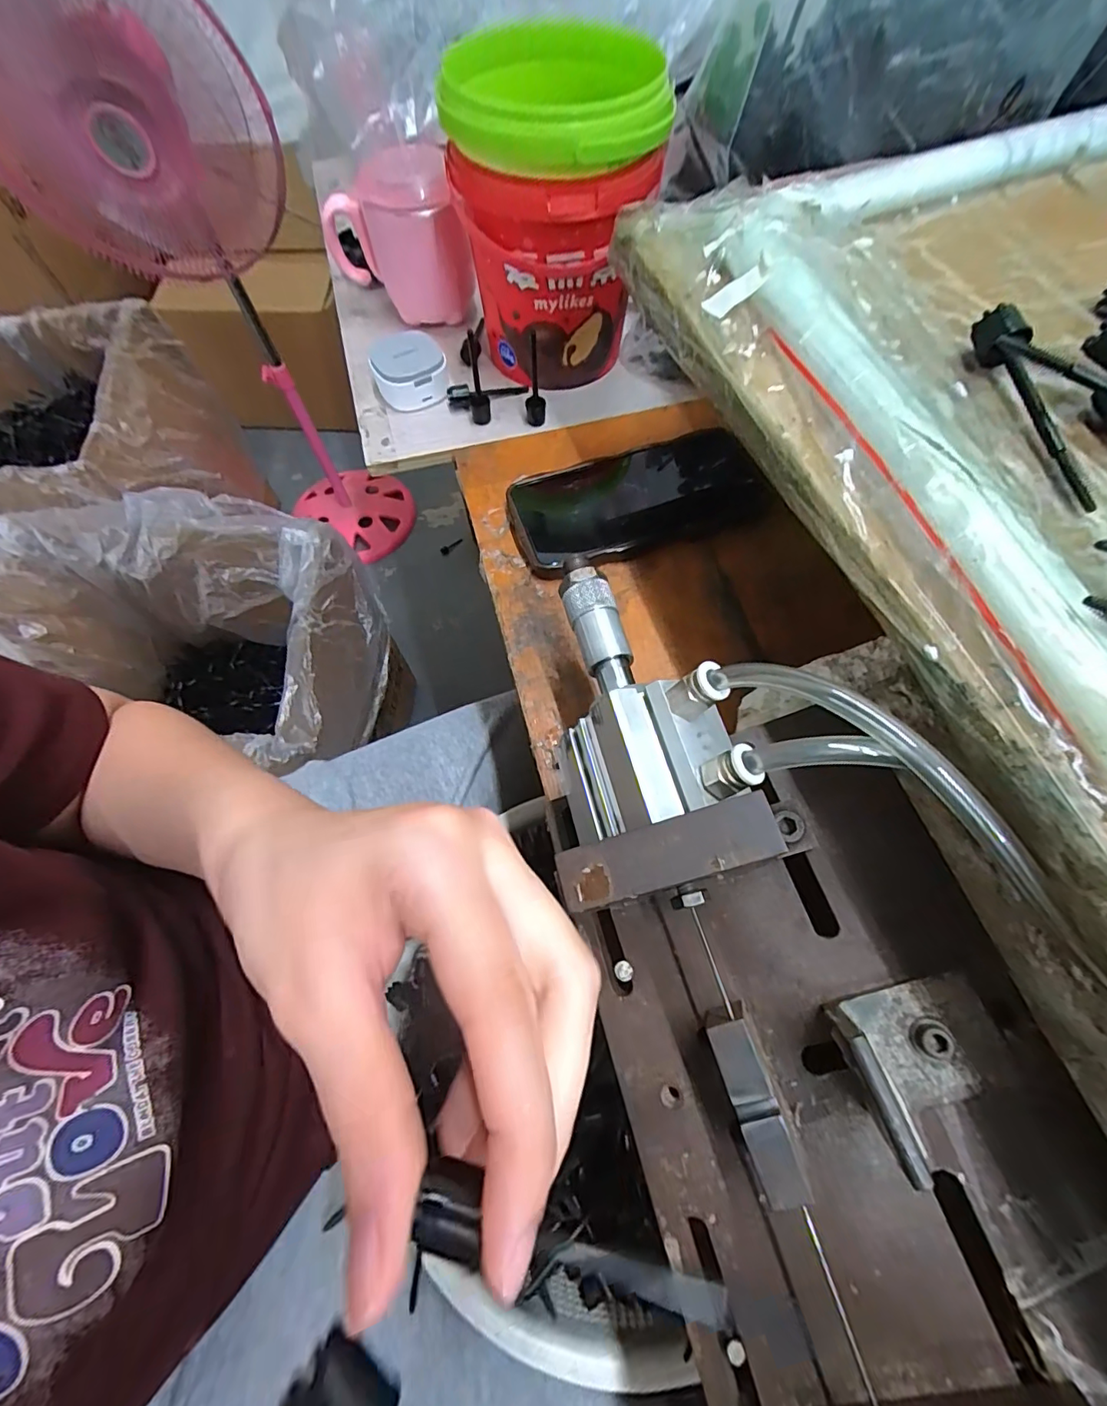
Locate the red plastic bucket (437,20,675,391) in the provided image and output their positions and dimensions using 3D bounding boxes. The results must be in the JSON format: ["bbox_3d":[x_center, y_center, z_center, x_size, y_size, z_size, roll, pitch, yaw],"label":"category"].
[{"bbox_3d":[-0.002,-0.329,0.356,0.122,0.152,0.141,-5,66,-1],"label":"red plastic bucket"}]

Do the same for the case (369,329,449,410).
[{"bbox_3d":[-0.111,-0.258,0.396,0.053,0.030,0.055,-13,66,-5],"label":"case"}]

